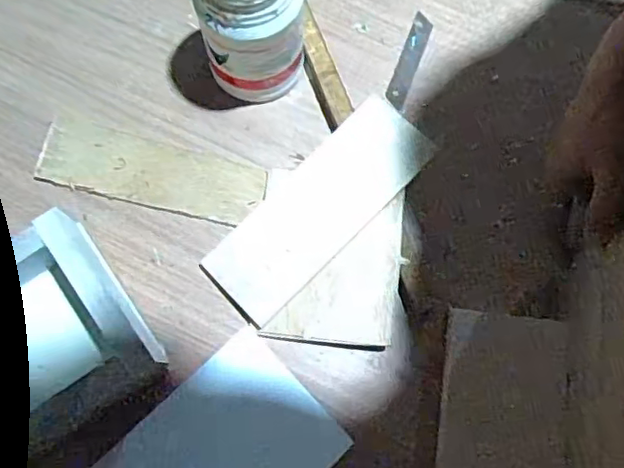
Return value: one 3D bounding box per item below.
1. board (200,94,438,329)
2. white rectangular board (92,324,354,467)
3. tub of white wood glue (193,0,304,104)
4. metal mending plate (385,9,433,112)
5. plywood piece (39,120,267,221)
[{"bbox_3d":[0.006,-0.022,0.476,0.195,0.009,0.071,-44,76,-4],"label":"board"},{"bbox_3d":[-0.062,0.155,0.424,0.146,0.013,0.114,-41,82,-14],"label":"white rectangular board"},{"bbox_3d":[-0.045,-0.168,0.449,0.073,0.150,0.078,0,77,-1],"label":"tub of white wood glue"},{"bbox_3d":[0.086,-0.153,0.530,0.018,0.004,0.090,21,77,4],"label":"metal mending plate"},{"bbox_3d":[-0.130,-0.050,0.492,0.178,0.008,0.052,13,77,2],"label":"plywood piece"}]

